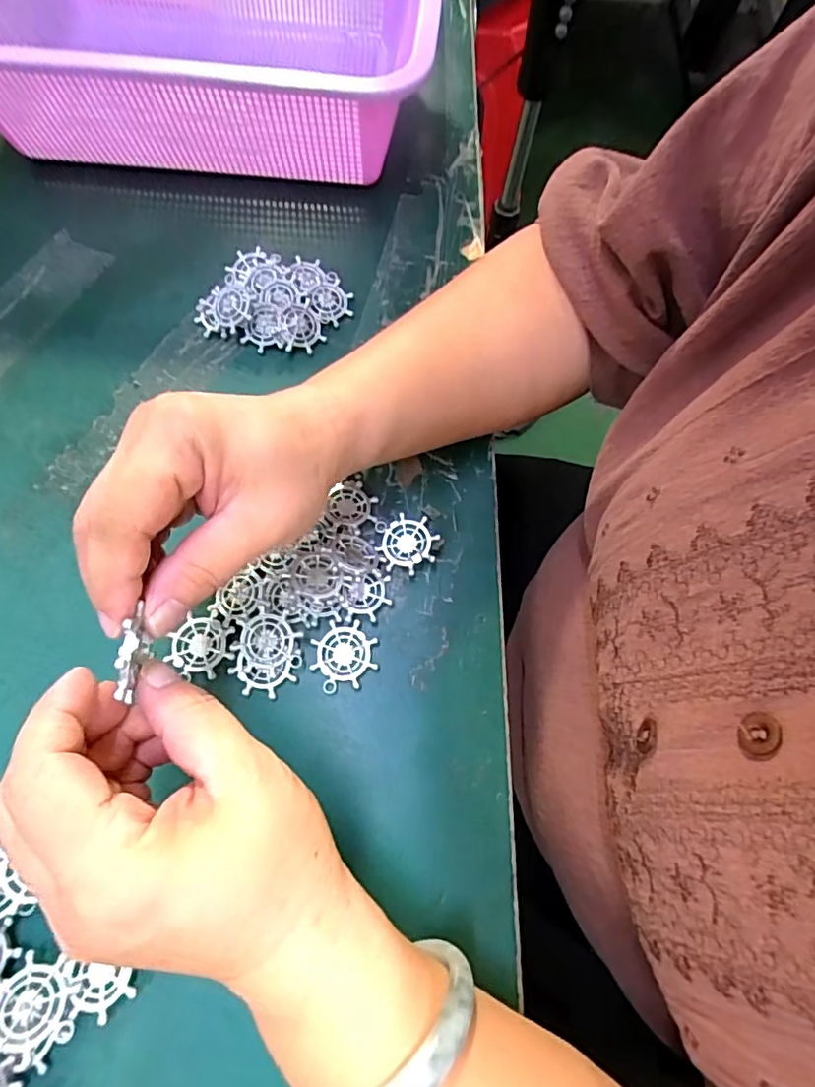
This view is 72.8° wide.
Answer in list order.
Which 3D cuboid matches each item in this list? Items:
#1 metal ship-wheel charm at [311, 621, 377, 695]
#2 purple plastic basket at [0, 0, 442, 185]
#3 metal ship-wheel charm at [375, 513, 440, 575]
[{"bbox_3d":[-0.030,0.054,0.267,0.030,0.005,0.032,0,70,-2],"label":"metal ship-wheel charm"},{"bbox_3d":[-0.131,-0.338,0.363,0.283,0.089,0.217,5,70,-1],"label":"purple plastic basket"},{"bbox_3d":[-0.001,0.000,0.285,0.032,0.004,0.030,-2,69,6],"label":"metal ship-wheel charm"}]

